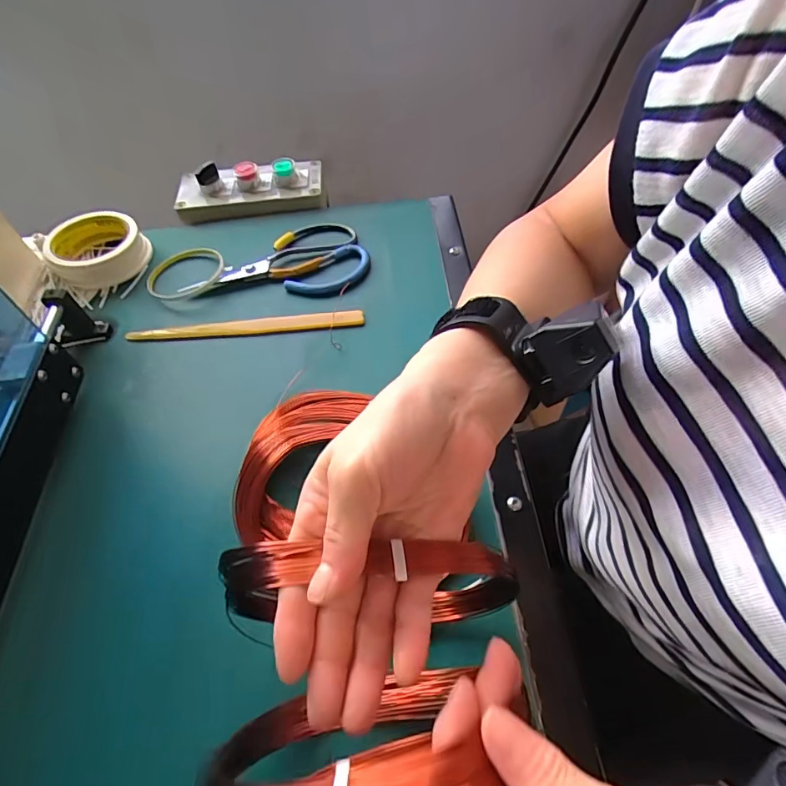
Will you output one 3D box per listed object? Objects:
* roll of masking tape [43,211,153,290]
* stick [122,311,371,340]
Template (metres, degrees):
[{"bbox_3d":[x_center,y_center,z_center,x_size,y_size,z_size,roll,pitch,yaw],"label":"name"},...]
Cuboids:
[{"bbox_3d":[-0.321,-0.158,0.503,0.094,0.035,0.092,-2,55,3],"label":"roll of masking tape"},{"bbox_3d":[-0.142,-0.066,0.448,0.224,0.009,0.016,-3,55,1],"label":"stick"}]

